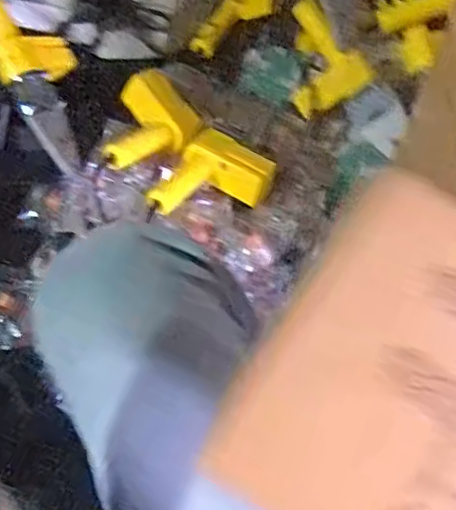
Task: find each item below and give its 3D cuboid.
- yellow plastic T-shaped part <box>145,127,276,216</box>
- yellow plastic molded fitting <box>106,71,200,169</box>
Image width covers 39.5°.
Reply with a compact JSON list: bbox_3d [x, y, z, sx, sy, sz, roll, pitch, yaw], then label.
[{"bbox_3d":[-0.020,-0.088,0.832,0.124,0.047,0.152,32,66,4],"label":"yellow plastic T-shaped part"},{"bbox_3d":[-0.117,-0.187,0.862,0.138,0.058,0.114,-27,67,-11],"label":"yellow plastic molded fitting"}]

